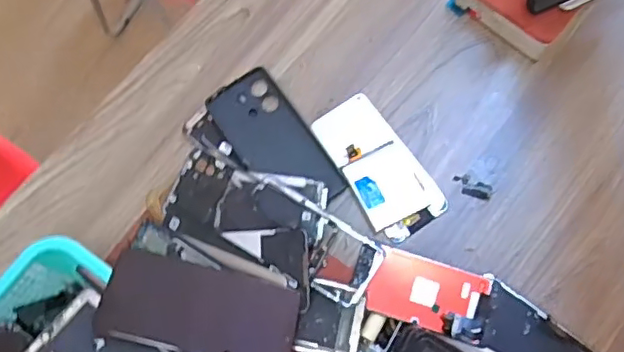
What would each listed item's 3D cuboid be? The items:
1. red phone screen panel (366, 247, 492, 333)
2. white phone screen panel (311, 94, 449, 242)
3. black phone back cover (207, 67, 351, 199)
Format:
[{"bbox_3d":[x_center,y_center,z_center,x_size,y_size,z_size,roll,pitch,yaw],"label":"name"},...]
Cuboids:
[{"bbox_3d":[0.106,0.107,0.538,0.100,0.006,0.060,16,75,6],"label":"red phone screen panel"},{"bbox_3d":[0.066,-0.010,0.607,0.072,0.010,0.154,-34,76,-8],"label":"white phone screen panel"},{"bbox_3d":[-0.040,-0.036,0.612,0.074,0.012,0.162,-33,75,-8],"label":"black phone back cover"}]

